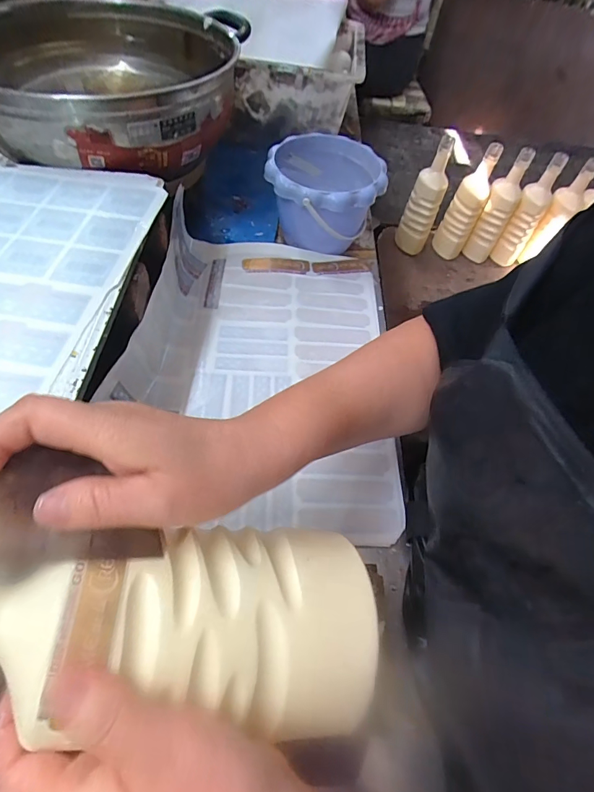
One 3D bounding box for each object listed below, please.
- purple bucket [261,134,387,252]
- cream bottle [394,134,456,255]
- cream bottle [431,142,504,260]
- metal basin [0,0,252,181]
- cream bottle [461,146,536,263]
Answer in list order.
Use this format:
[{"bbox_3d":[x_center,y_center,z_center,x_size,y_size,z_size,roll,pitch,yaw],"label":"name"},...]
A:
[{"bbox_3d":[0.039,-0.273,0.564,0.144,0.114,0.152,4,56,-6],"label":"purple bucket"},{"bbox_3d":[0.306,-0.462,0.952,0.078,0.243,0.068,23,56,7],"label":"cream bottle"},{"bbox_3d":[0.427,-0.473,1.014,0.081,0.261,0.064,24,56,7],"label":"cream bottle"},{"bbox_3d":[-0.240,-0.393,0.472,0.324,0.074,0.326,1,59,-2],"label":"metal basin"},{"bbox_3d":[0.506,-0.466,1.016,0.078,0.257,0.093,32,58,13],"label":"cream bottle"}]

